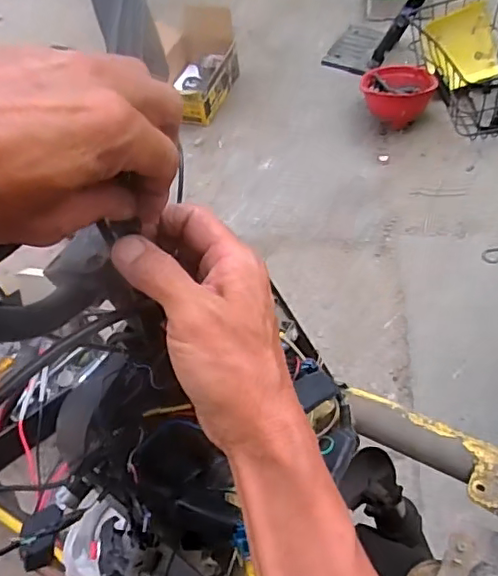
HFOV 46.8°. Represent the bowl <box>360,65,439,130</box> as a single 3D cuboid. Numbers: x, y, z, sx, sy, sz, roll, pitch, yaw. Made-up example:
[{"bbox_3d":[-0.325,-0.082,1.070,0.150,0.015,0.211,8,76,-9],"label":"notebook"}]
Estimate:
[{"bbox_3d":[0.435,-0.566,1.711,0.207,0.124,0.225,-3,53,4],"label":"bowl"}]

